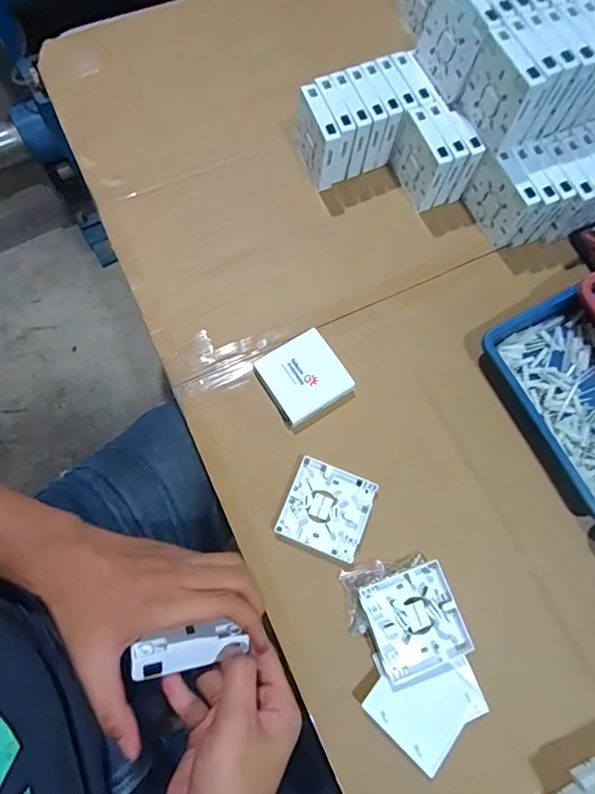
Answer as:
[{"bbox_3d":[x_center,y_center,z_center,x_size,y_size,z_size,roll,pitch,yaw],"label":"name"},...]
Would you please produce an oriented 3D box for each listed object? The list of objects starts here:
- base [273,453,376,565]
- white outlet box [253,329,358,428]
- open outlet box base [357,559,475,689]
[{"bbox_3d":[0.032,0.118,0.482,0.087,0.015,0.088,22,74,5],"label":"base"},{"bbox_3d":[0.006,-0.022,0.522,0.088,0.028,0.085,-31,77,-10],"label":"white outlet box"},{"bbox_3d":[0.115,0.220,0.446,0.087,0.020,0.089,-18,75,-7],"label":"open outlet box base"}]

